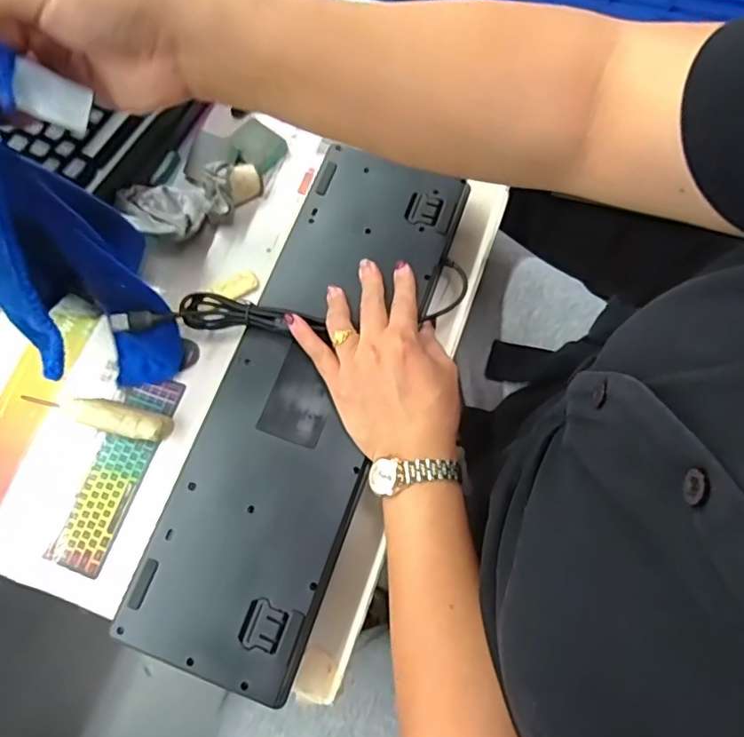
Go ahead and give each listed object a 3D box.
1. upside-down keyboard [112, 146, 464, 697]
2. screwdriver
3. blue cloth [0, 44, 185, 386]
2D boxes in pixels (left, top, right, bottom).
[{"bbox_3d":[-0.051,0.017,0.434,0.133,0.021,0.420,18,74,7],"label":"upside-down keyboard"},{"bbox_3d":[-0.228,0.035,0.451,0.127,0.025,0.025,14,74,6],"label":"screwdriver"},{"bbox_3d":[-0.204,-0.084,0.358,0.071,0.286,0.110,-18,59,-4],"label":"blue cloth"}]

